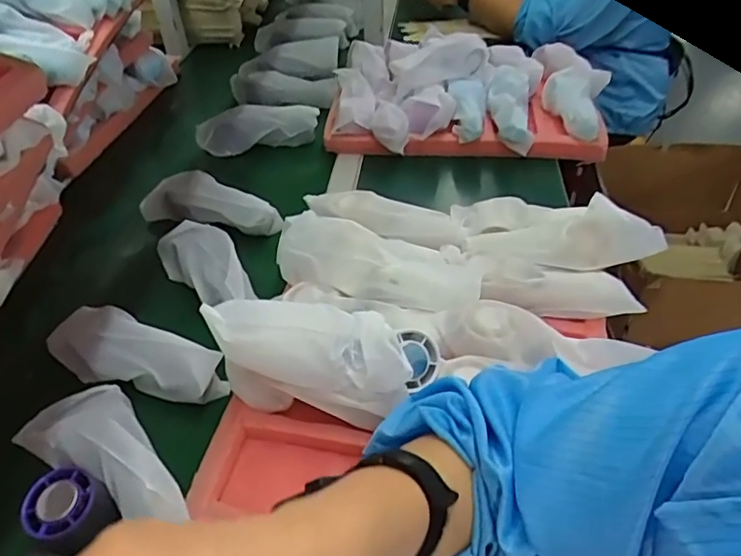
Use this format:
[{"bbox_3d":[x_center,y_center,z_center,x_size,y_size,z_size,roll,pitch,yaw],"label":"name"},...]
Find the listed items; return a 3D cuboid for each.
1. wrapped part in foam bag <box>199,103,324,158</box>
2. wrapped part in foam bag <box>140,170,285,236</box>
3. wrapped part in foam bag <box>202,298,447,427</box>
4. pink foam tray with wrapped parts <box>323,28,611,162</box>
[{"bbox_3d":[-0.175,-0.234,0.882,0.188,0.064,0.061,-7,41,-5],"label":"wrapped part in foam bag"},{"bbox_3d":[-0.213,-0.098,0.738,0.195,0.064,0.052,17,45,22],"label":"wrapped part in foam bag"},{"bbox_3d":[-0.038,0.063,0.459,0.183,0.071,0.061,15,41,-7],"label":"wrapped part in foam bag"},{"bbox_3d":[0.152,-0.324,0.943,0.427,0.112,0.293,-2,41,1],"label":"pink foam tray with wrapped parts"}]

